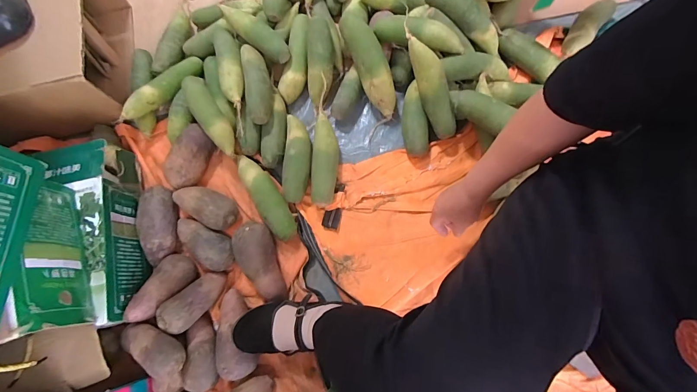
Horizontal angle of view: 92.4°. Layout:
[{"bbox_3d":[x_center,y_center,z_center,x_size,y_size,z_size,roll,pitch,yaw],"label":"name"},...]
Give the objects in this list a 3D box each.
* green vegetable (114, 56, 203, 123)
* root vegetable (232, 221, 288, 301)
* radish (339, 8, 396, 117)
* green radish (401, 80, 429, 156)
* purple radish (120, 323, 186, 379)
[{"bbox_3d":[-0.438,-0.249,0.784,0.221,0.051,0.051,-52,120,-26],"label":"green vegetable"},{"bbox_3d":[-0.176,0.134,0.672,0.075,0.068,0.158,-22,74,-3],"label":"root vegetable"},{"bbox_3d":[0.051,-0.286,0.714,0.071,0.059,0.236,-25,96,-6],"label":"radish"},{"bbox_3d":[0.148,-0.169,0.747,0.057,0.049,0.169,1,75,4],"label":"green radish"},{"bbox_3d":[-0.352,0.271,0.596,0.131,0.060,0.064,31,79,11],"label":"purple radish"}]

